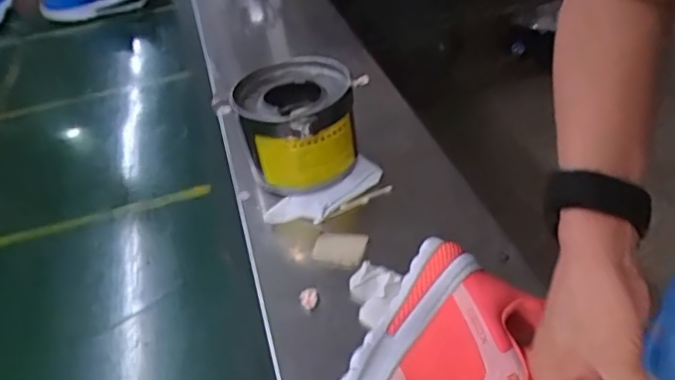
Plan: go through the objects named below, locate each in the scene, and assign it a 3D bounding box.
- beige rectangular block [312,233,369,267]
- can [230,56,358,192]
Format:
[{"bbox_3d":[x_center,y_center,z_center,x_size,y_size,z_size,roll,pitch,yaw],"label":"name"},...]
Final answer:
[{"bbox_3d":[0.003,0.062,0.612,0.057,0.005,0.043,5,45,14],"label":"beige rectangular block"},{"bbox_3d":[-0.048,-0.076,0.696,0.135,0.118,0.141,-5,43,4],"label":"can"}]

